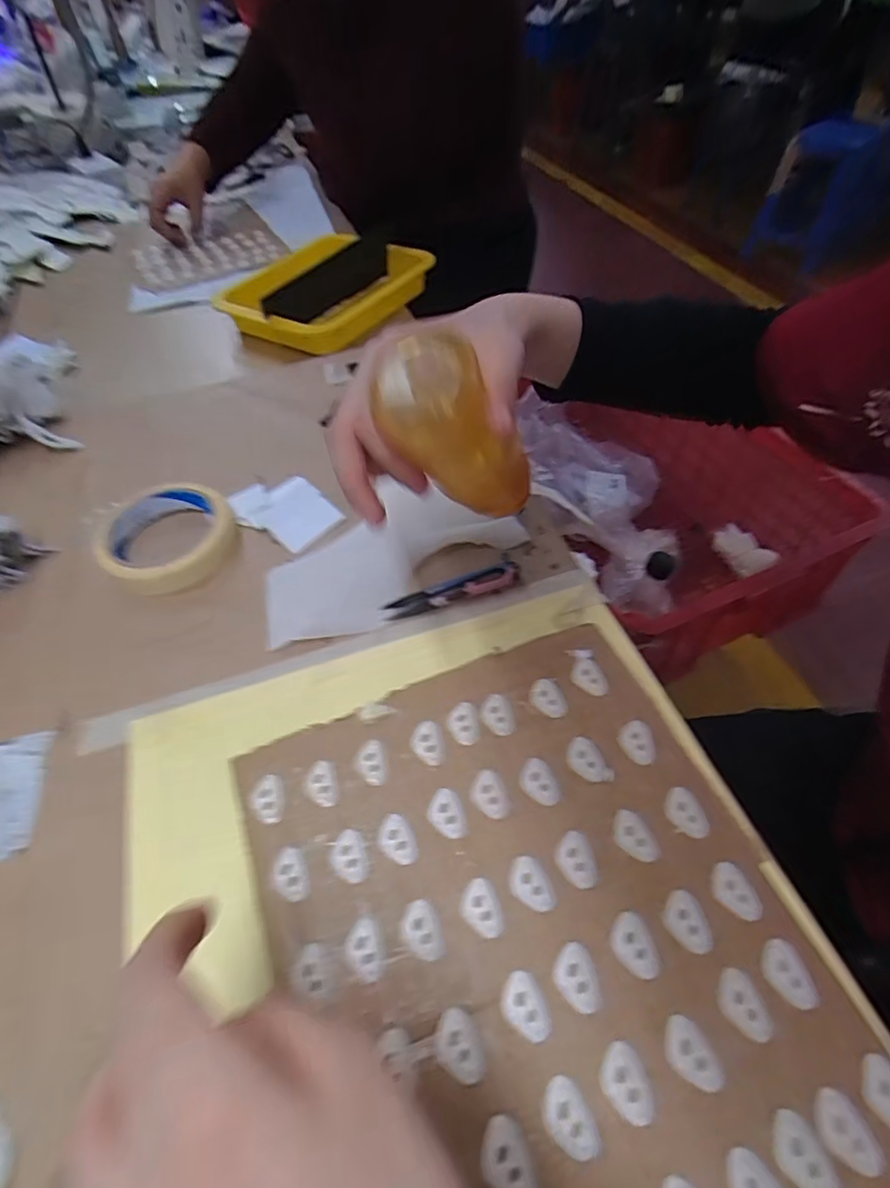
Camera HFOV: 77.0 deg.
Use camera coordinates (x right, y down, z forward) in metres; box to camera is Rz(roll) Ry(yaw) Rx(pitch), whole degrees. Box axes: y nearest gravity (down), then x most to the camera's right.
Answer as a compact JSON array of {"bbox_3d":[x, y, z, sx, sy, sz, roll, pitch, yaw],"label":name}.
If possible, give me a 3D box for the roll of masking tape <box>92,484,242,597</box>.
[{"bbox_3d":[-0.213,-0.046,0.434,0.097,0.026,0.109,-17,52,-10],"label":"roll of masking tape"}]

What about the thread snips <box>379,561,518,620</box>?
[{"bbox_3d":[0.005,-0.003,0.395,0.096,0.009,0.020,-15,52,-9],"label":"thread snips"}]

